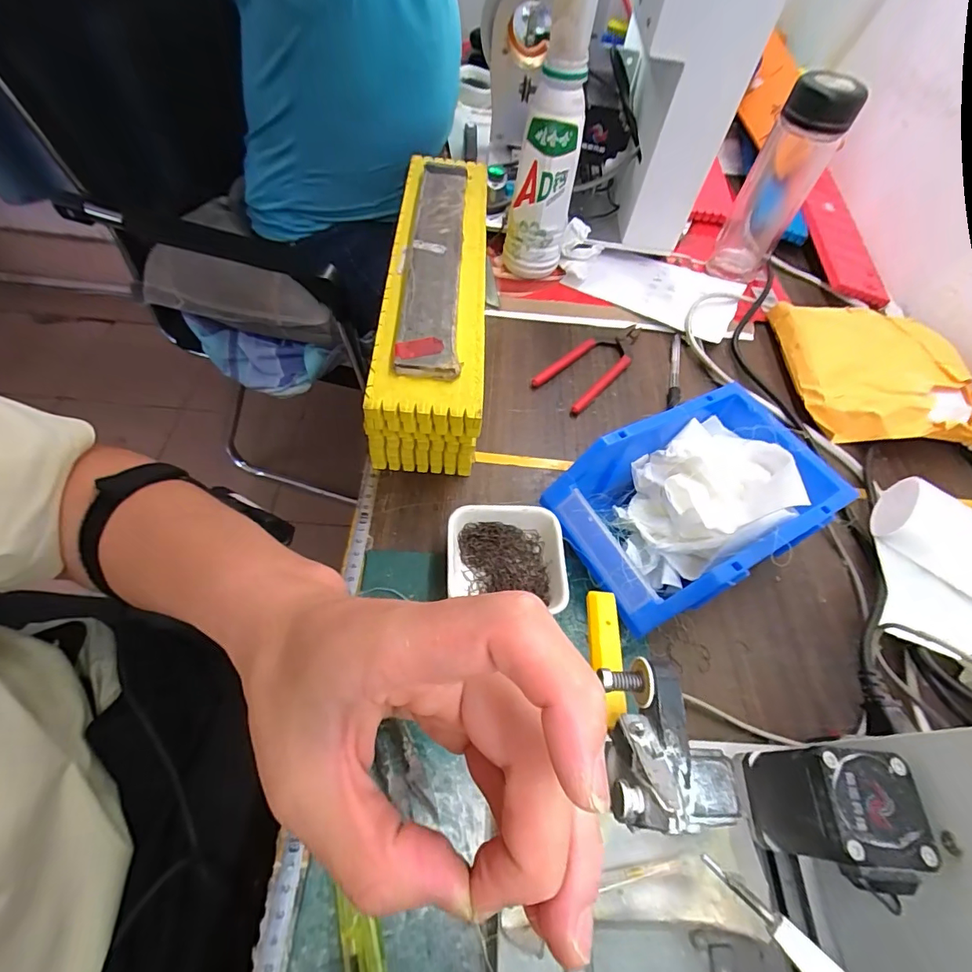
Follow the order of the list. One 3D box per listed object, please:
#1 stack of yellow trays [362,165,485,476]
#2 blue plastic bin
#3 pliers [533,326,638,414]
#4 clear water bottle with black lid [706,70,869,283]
[{"bbox_3d":[-0.045,-0.172,0.437,0.082,0.104,0.333,4,58,-4],"label":"stack of yellow trays"},{"bbox_3d":[0.149,0.014,0.347,0.181,0.089,0.124,-23,63,-19],"label":"blue plastic bin"},{"bbox_3d":[0.114,-0.129,0.482,0.056,0.011,0.145,39,62,17],"label":"pliers"},{"bbox_3d":[0.315,-0.321,0.511,0.065,0.190,0.055,28,59,11],"label":"clear water bottle with black lid"}]

